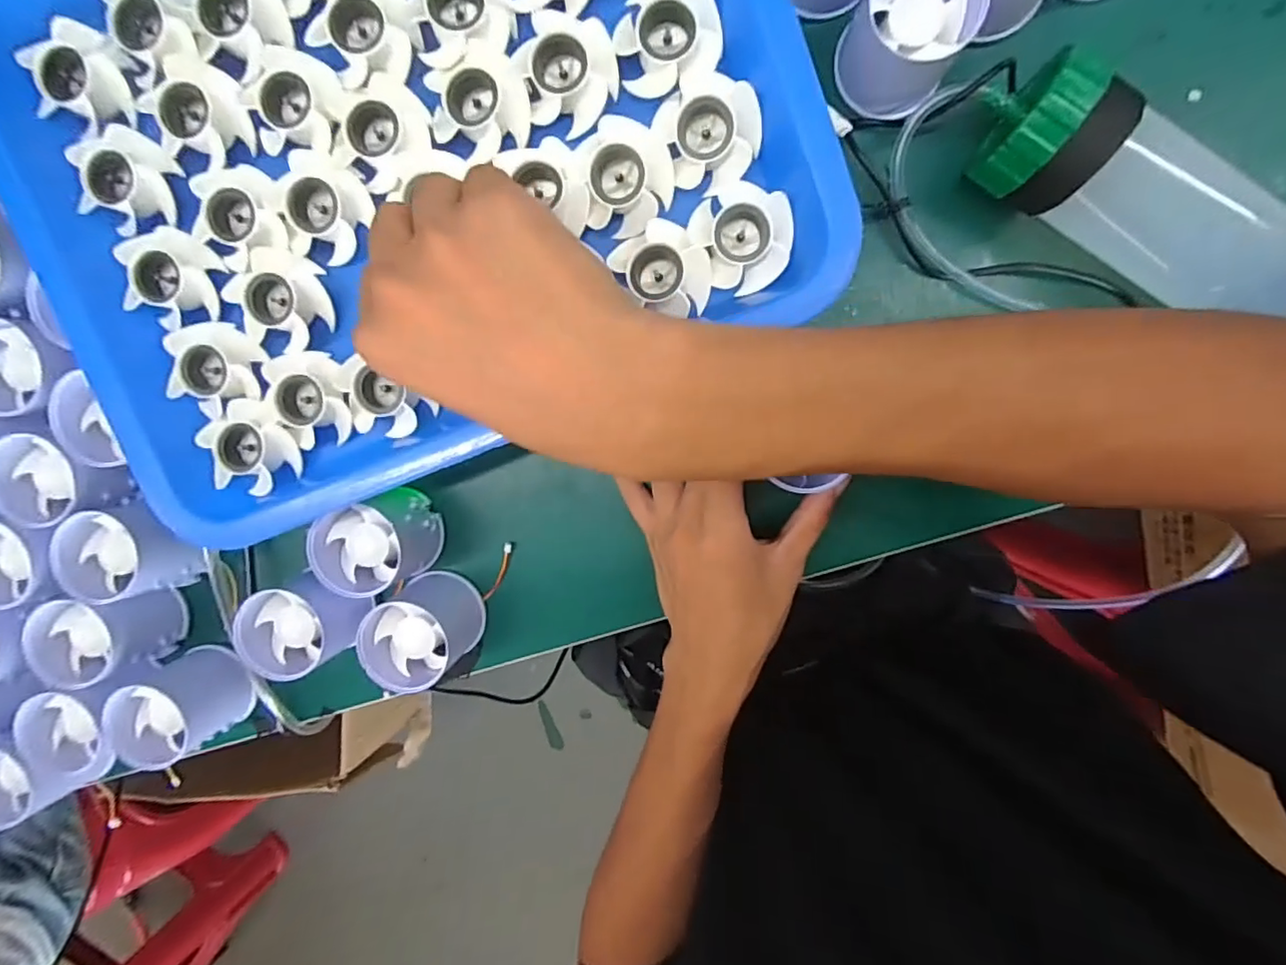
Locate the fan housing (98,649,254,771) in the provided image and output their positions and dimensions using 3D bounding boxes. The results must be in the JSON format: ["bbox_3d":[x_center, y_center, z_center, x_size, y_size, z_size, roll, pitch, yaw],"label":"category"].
[{"bbox_3d":[-0.284,0.138,0.355,0.052,0.053,0.054,-35,93,7],"label":"fan housing"}]

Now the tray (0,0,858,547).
[{"bbox_3d":[-0.105,-0.148,0.259,0.324,0.056,0.265,-22,95,7],"label":"tray"}]

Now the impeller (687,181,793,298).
[{"bbox_3d":[0.043,-0.104,0.244,0.040,0.012,0.041,1,97,4],"label":"impeller"}]

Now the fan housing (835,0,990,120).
[{"bbox_3d":[0.125,-0.214,0.274,0.051,0.051,0.051,1,97,4],"label":"fan housing"}]

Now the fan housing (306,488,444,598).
[{"bbox_3d":[-0.150,0.035,0.329,0.053,0.048,0.050,1,97,4],"label":"fan housing"}]

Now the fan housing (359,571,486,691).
[{"bbox_3d":[-0.127,0.086,0.335,0.054,0.047,0.053,1,97,4],"label":"fan housing"}]

